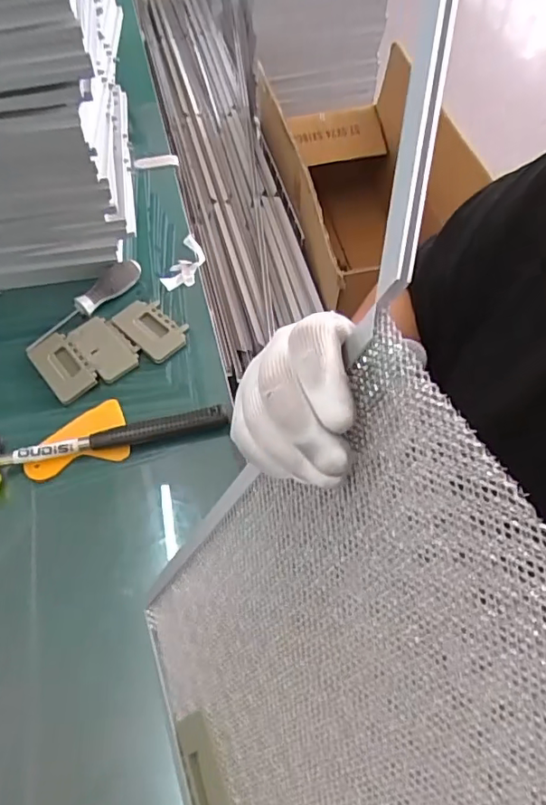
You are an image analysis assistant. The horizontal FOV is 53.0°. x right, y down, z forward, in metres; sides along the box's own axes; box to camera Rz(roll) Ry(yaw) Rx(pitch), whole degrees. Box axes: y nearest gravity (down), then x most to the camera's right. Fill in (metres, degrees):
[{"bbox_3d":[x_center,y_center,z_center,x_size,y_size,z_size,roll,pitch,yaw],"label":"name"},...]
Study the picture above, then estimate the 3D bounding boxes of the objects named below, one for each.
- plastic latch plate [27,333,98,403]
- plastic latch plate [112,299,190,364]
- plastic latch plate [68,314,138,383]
[{"bbox_3d":[-0.225,-0.039,0.587,0.045,0.007,0.086,-36,64,-18],"label":"plastic latch plate"},{"bbox_3d":[-0.136,-0.085,0.616,0.087,0.008,0.054,38,67,23],"label":"plastic latch plate"},{"bbox_3d":[-0.188,-0.063,0.605,0.046,0.009,0.091,-36,64,-18],"label":"plastic latch plate"}]

